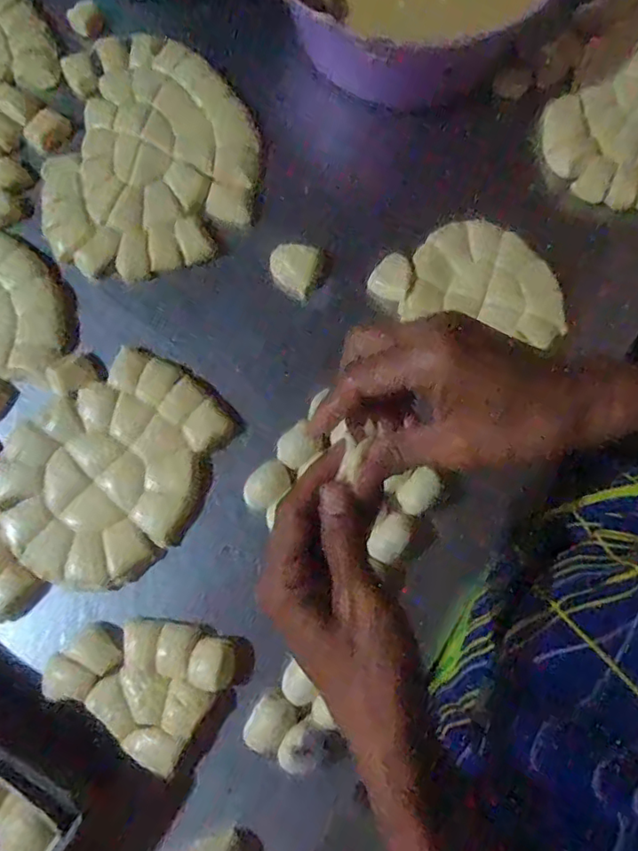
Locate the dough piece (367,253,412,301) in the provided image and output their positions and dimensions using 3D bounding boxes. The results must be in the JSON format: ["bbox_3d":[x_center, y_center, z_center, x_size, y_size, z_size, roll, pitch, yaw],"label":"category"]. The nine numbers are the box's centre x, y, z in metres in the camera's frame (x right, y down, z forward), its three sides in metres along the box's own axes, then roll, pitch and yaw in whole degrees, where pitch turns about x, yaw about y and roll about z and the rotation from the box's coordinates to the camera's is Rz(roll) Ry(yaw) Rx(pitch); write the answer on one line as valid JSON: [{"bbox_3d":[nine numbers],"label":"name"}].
[{"bbox_3d":[0.070,-0.140,0.548,0.038,0.018,0.041,0,75,0],"label":"dough piece"}]

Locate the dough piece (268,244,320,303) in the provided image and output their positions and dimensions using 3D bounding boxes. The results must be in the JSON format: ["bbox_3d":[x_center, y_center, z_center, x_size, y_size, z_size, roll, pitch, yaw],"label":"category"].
[{"bbox_3d":[-0.027,-0.150,0.555,0.043,0.022,0.047,20,76,5],"label":"dough piece"}]

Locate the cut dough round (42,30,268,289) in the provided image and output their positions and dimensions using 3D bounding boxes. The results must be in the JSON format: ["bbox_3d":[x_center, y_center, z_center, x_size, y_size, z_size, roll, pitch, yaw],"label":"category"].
[{"bbox_3d":[-0.161,-0.269,0.573,0.197,0.016,0.254,3,75,1],"label":"cut dough round"}]

